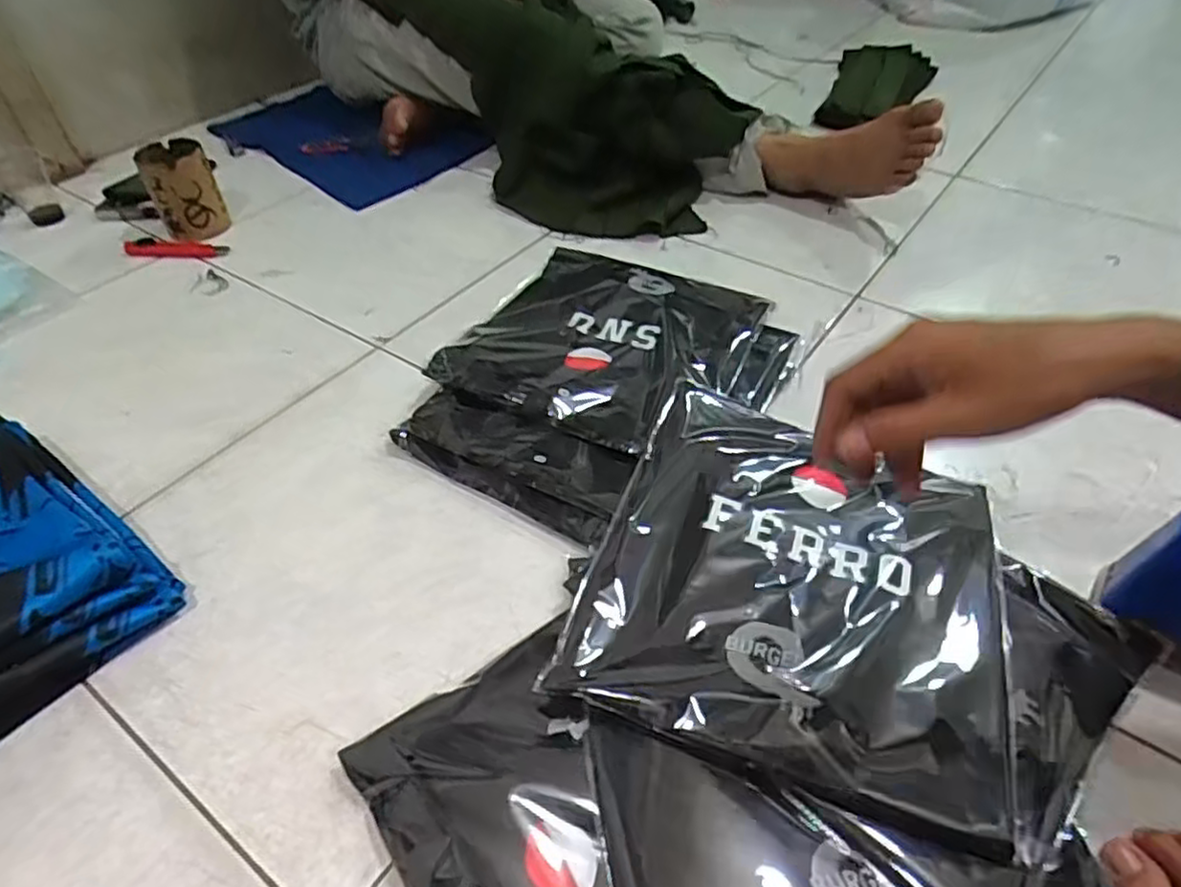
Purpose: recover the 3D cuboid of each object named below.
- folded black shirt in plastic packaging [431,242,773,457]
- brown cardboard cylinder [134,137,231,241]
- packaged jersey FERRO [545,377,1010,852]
[{"bbox_3d":[0.017,-0.123,0.764,0.274,0.026,0.319,19,49,18],"label":"folded black shirt in plastic packaging"},{"bbox_3d":[-0.563,-0.356,0.977,0.084,0.121,0.082,-30,52,-26],"label":"brown cardboard cylinder"},{"bbox_3d":[0.160,0.091,0.540,0.284,0.023,0.315,14,47,14],"label":"packaged jersey FERRO"}]

